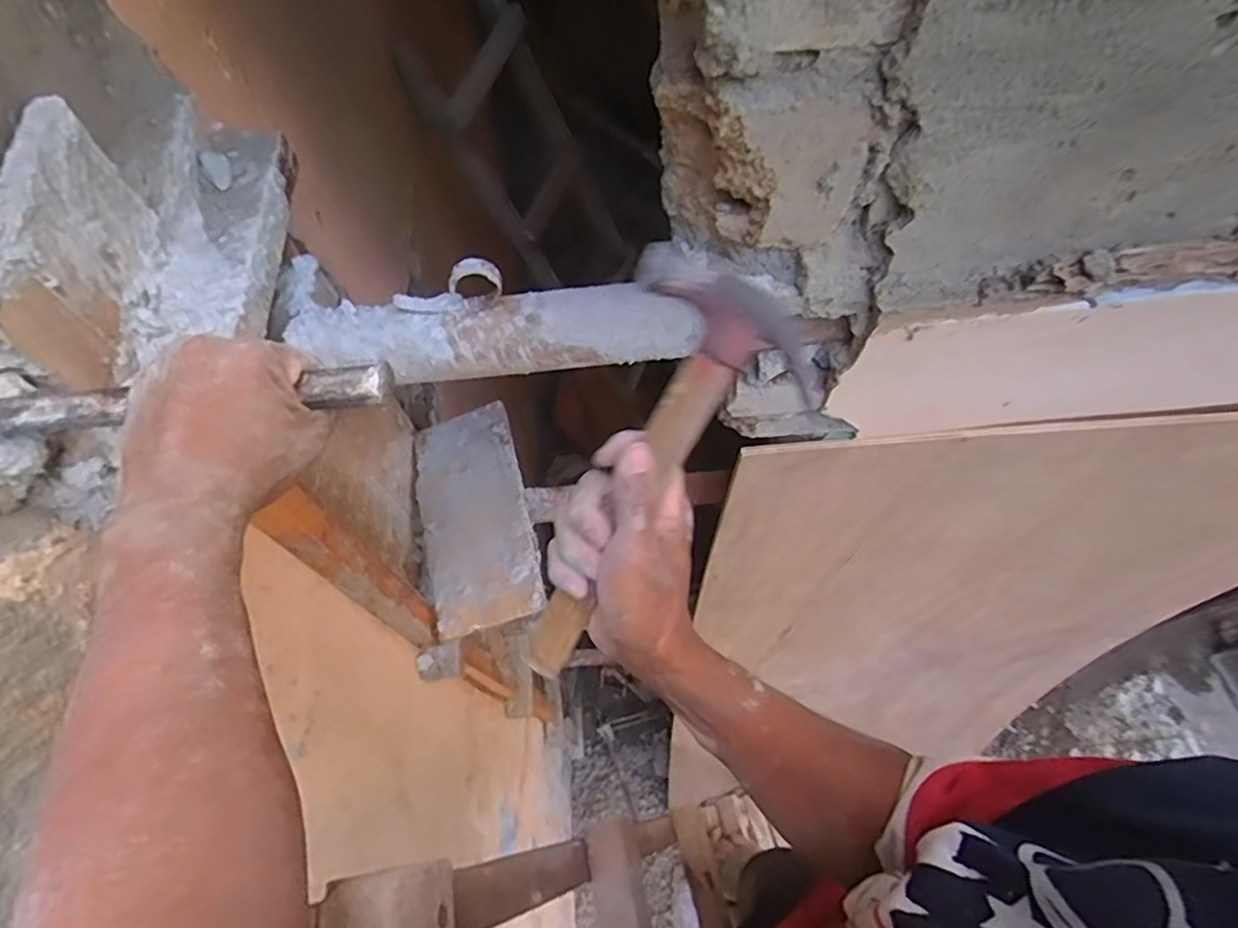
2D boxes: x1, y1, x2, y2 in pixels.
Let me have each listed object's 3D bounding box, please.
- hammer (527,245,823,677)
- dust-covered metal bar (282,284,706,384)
[{"bbox_3d":[0.003,0.006,0.385,0.095,0.031,0.260,34,102,18],"label":"hammer"},{"bbox_3d":[-0.116,-0.125,0.618,0.381,0.064,0.071,-3,63,1],"label":"dust-covered metal bar"}]

